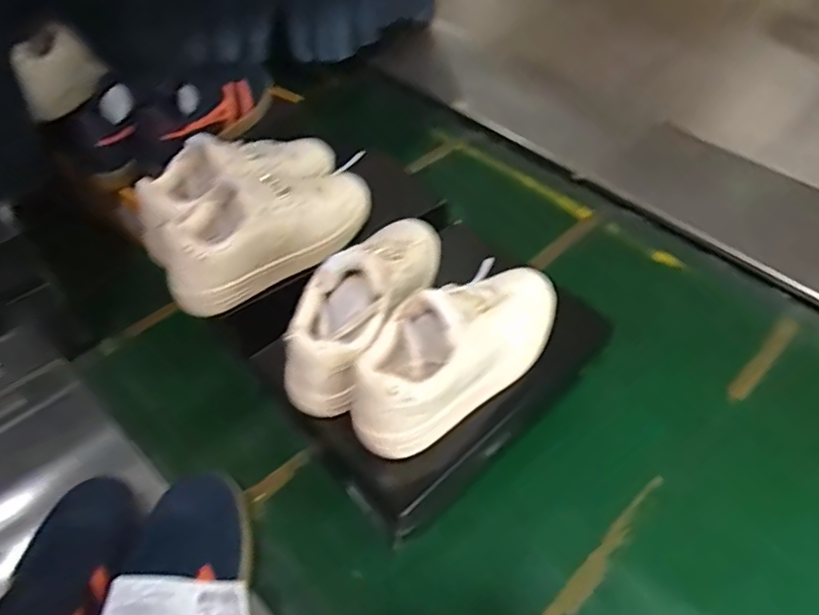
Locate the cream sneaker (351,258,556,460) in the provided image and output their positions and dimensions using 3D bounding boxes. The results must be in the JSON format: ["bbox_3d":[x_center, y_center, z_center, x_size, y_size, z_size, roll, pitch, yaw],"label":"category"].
[{"bbox_3d":[0.052,0.025,0.585,0.251,0.118,0.087,-34,58,-25],"label":"cream sneaker"}]

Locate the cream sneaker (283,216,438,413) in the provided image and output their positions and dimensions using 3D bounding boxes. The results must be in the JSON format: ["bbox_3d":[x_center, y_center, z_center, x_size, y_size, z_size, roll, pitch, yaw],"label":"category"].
[{"bbox_3d":[-0.036,-0.020,0.626,0.084,0.109,0.256,23,54,19],"label":"cream sneaker"}]

